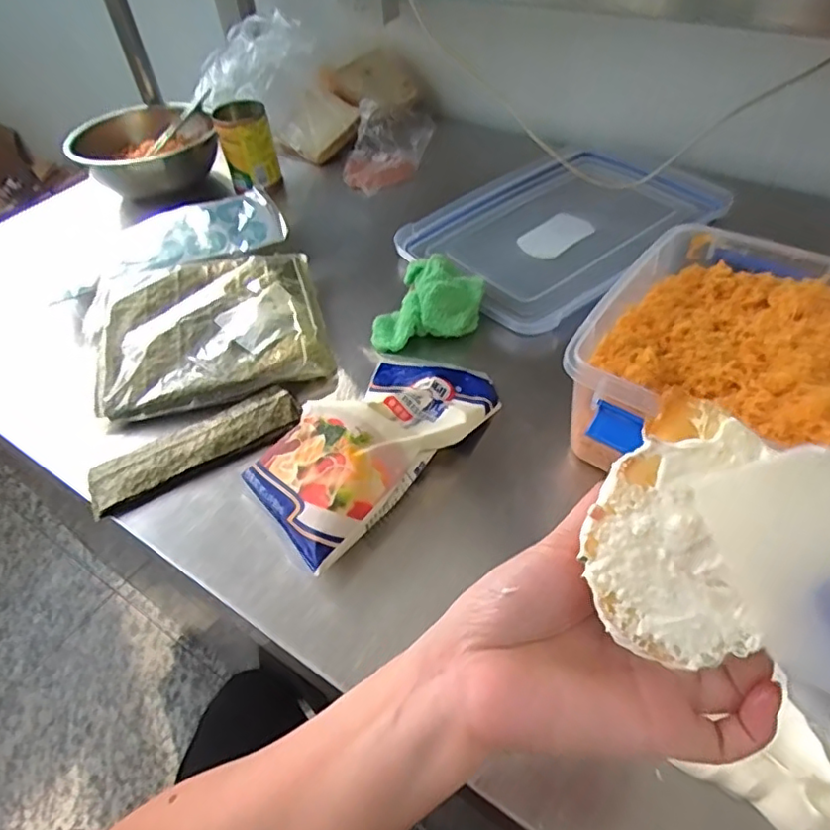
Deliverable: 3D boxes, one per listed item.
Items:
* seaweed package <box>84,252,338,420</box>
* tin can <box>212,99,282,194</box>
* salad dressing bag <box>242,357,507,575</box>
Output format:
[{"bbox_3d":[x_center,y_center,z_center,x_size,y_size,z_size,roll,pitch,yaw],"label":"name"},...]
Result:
[{"bbox_3d":[-0.219,-0.095,0.635,0.241,0.029,0.208,-10,48,-3],"label":"seaweed package"},{"bbox_3d":[-0.236,-0.382,0.863,0.073,0.093,0.080,-16,48,-9],"label":"tin can"},{"bbox_3d":[-0.035,0.013,0.512,0.122,0.052,0.230,28,56,27],"label":"salad dressing bag"}]

